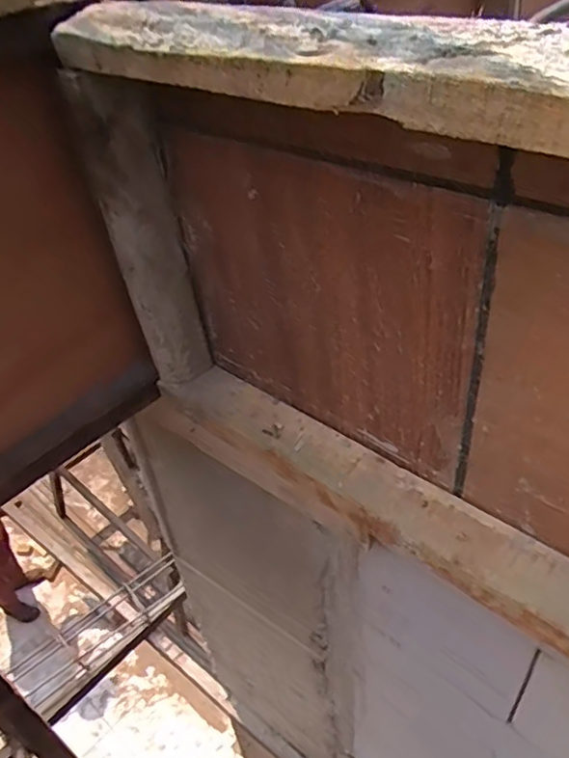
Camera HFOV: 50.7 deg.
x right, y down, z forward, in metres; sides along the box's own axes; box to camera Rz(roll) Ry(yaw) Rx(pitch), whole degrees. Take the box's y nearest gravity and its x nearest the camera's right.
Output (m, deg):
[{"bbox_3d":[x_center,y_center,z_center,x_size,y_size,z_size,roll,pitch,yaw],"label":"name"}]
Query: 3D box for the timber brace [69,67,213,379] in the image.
[{"bbox_3d":[-0.136,-0.133,0.612,0.067,0.327,0.065,-15,41,-10],"label":"timber brace"}]

